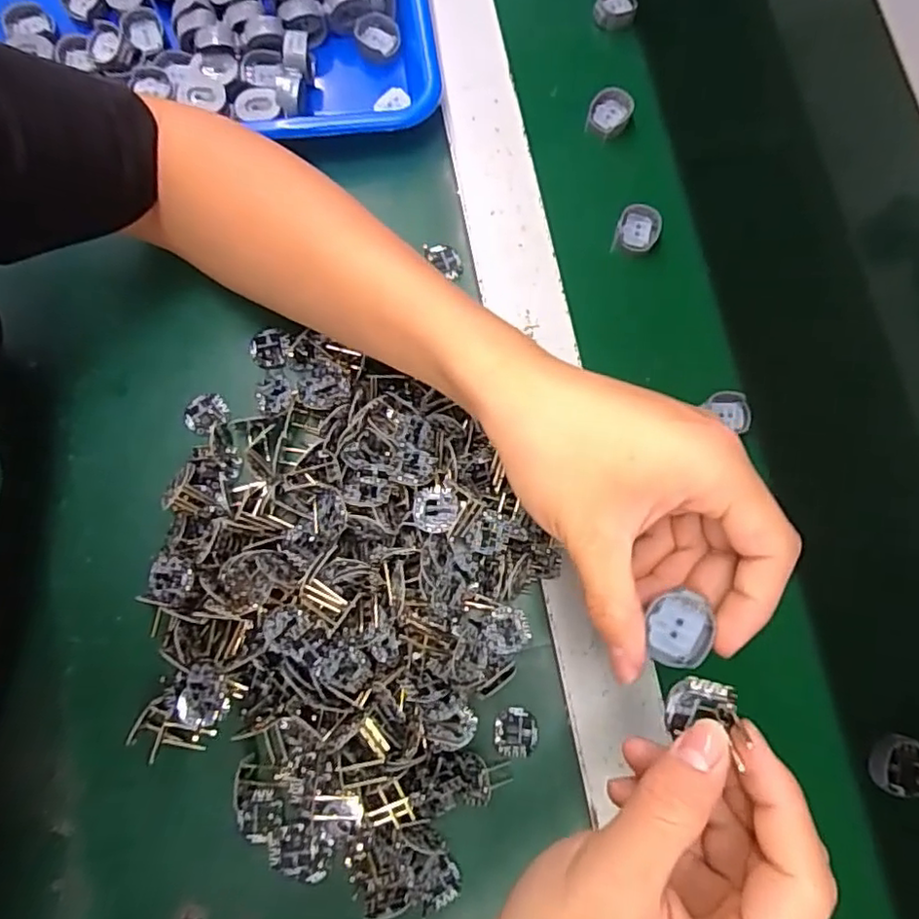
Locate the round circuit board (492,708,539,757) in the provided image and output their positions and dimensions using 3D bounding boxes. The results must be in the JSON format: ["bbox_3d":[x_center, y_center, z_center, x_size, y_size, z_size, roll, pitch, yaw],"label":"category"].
[{"bbox_3d":[0.029,0.141,0.327,0.022,0.005,0.024,0,78,0],"label":"round circuit board"}]

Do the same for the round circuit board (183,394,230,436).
[{"bbox_3d":[-0.143,-0.026,0.358,0.024,0.004,0.022,0,78,0],"label":"round circuit board"}]

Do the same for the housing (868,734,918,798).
[{"bbox_3d":[0.235,0.161,0.331,0.034,0.015,0.028,13,78,2],"label":"housing"}]

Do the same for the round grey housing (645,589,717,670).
[{"bbox_3d":[0.082,0.064,0.237,0.021,0.006,0.029,4,94,15],"label":"round grey housing"}]

